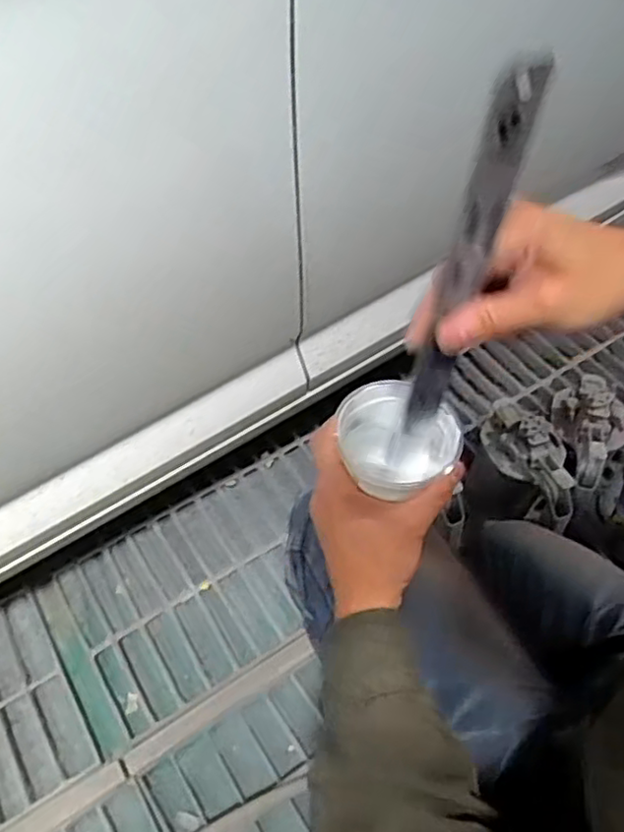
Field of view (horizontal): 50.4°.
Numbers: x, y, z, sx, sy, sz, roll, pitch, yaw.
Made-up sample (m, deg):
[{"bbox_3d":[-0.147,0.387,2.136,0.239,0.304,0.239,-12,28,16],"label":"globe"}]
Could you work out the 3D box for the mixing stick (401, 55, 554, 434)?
[{"bbox_3d":[0.077,-0.068,0.347,0.028,0.225,0.010,-15,52,-19],"label":"mixing stick"}]

